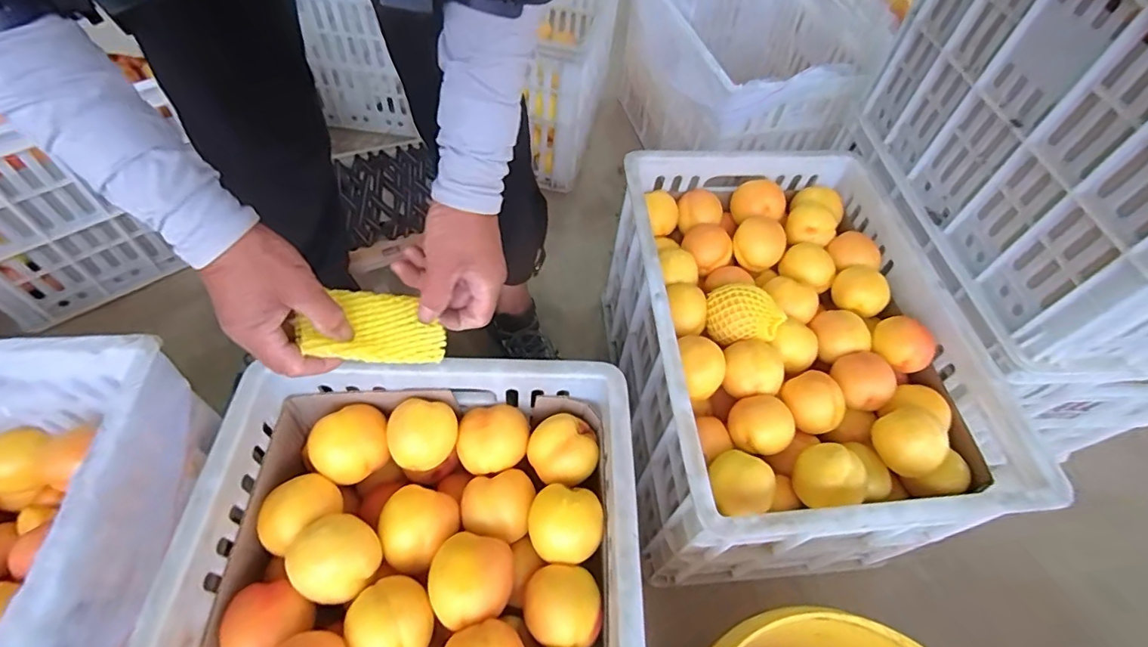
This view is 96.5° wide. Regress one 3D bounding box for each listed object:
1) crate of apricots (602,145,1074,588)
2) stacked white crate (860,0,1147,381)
[{"bbox_3d":[0.246,0.043,0.677,0.336,0.269,0.494,-2,54,-5],"label":"crate of apricots"},{"bbox_3d":[0.609,-0.213,0.565,0.311,0.308,0.474,-1,54,-5],"label":"stacked white crate"}]

